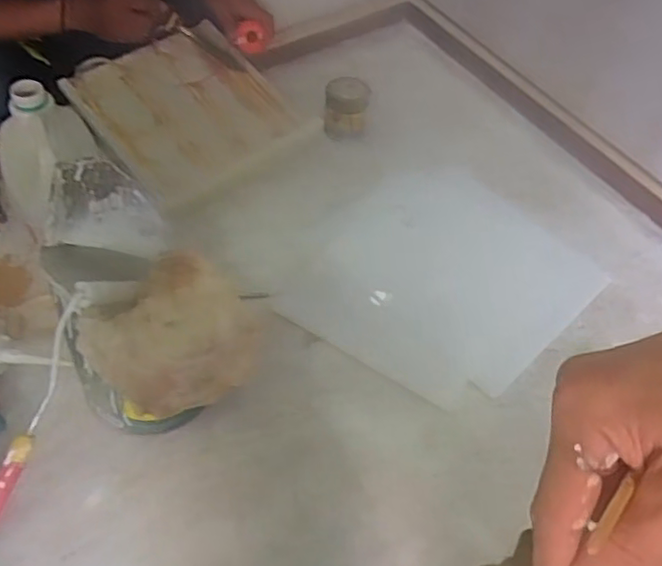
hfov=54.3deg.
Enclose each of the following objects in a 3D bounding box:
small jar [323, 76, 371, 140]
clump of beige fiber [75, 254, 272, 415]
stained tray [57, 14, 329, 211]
[{"bbox_3d":[0.024,-0.278,1.038,0.068,0.086,0.063,2,55,-3],"label":"small jar"},{"bbox_3d":[-0.154,0.054,0.633,0.137,0.082,0.140,2,55,-3],"label":"clump of beige fiber"},{"bbox_3d":[-0.224,-0.277,1.007,0.273,0.026,0.275,-37,82,-20],"label":"stained tray"}]

